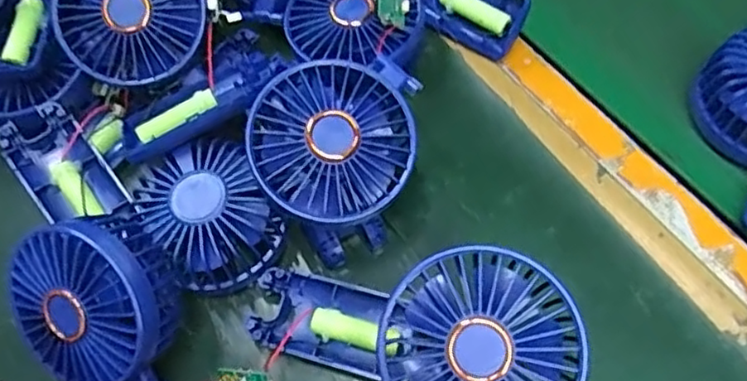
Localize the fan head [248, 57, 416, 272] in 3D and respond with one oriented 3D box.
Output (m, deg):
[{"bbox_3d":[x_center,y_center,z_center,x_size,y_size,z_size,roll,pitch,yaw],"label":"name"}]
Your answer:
[{"bbox_3d":[-0.023,-0.024,0.343,0.086,0.038,0.086,40,74,2],"label":"fan head"}]

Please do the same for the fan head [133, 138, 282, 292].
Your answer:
[{"bbox_3d":[-0.092,0.017,0.373,0.070,0.049,0.078,-29,65,-11],"label":"fan head"}]

